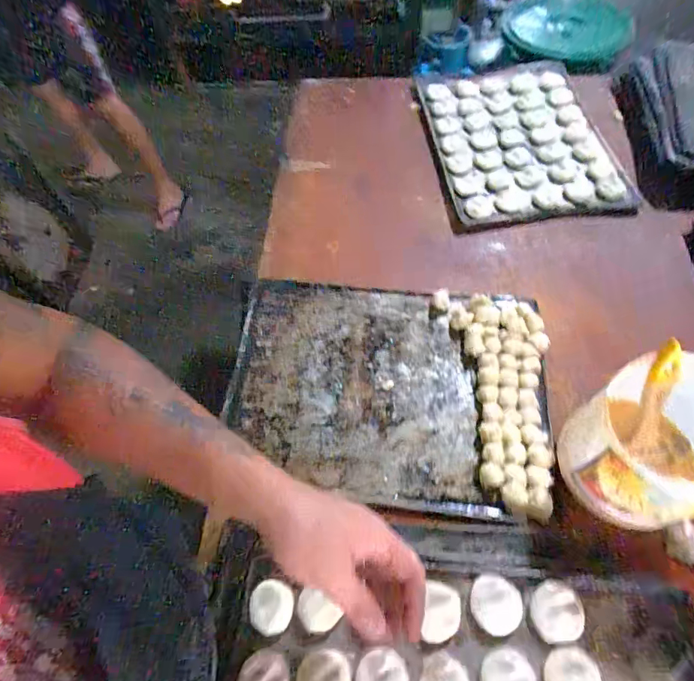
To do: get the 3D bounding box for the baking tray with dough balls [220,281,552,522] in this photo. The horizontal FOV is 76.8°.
[{"bbox_3d":[0.051,0.053,0.609,0.431,0.042,0.327,6,60,8],"label":"baking tray with dough balls"}]

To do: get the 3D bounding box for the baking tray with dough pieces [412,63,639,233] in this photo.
[{"bbox_3d":[0.332,-0.415,0.876,0.336,0.051,0.456,-4,59,2],"label":"baking tray with dough pieces"}]

